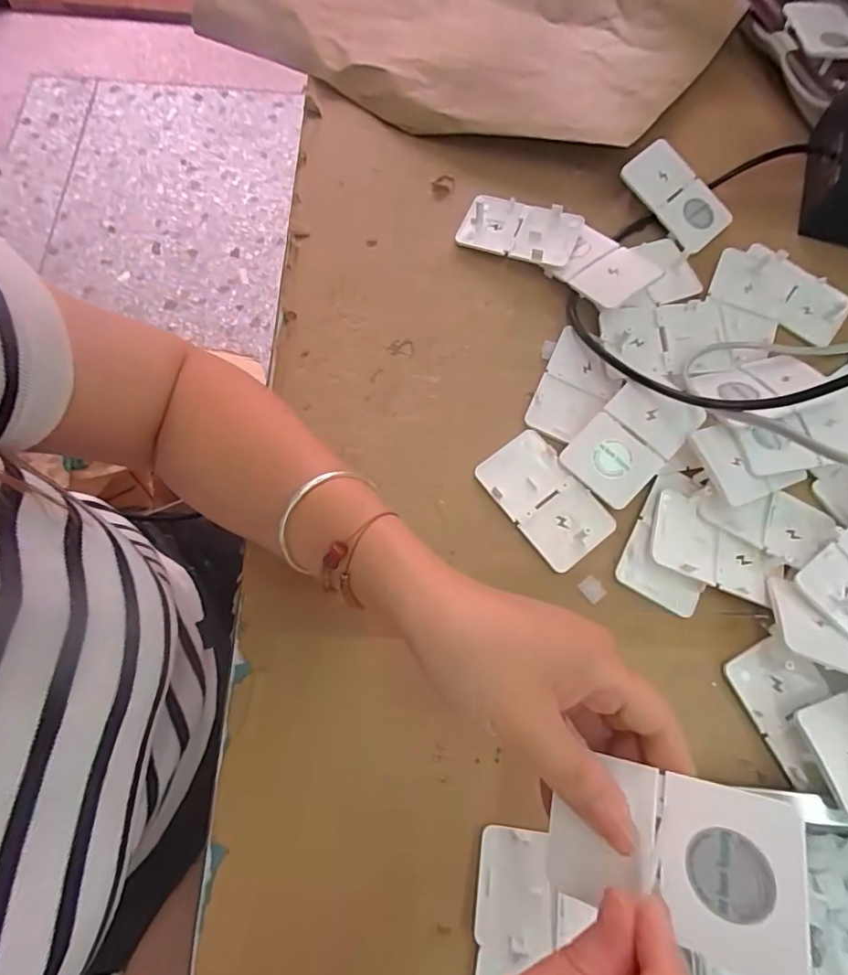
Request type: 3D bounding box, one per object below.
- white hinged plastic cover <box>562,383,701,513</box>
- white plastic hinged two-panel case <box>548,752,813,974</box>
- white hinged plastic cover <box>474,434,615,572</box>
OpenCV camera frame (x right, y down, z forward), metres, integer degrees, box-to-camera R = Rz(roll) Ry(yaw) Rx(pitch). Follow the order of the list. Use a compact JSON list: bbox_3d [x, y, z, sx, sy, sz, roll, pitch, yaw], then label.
[{"bbox_3d":[0.133,-0.031,0.335,0.052,0.005,0.080,42,90,14],"label":"white hinged plastic cover"},{"bbox_3d":[0.088,0.133,0.190,0.084,0.005,0.050,-5,61,37],"label":"white plastic hinged two-panel case"},{"bbox_3d":[0.078,0.006,0.334,0.051,0.005,0.085,-37,76,-11],"label":"white hinged plastic cover"}]

